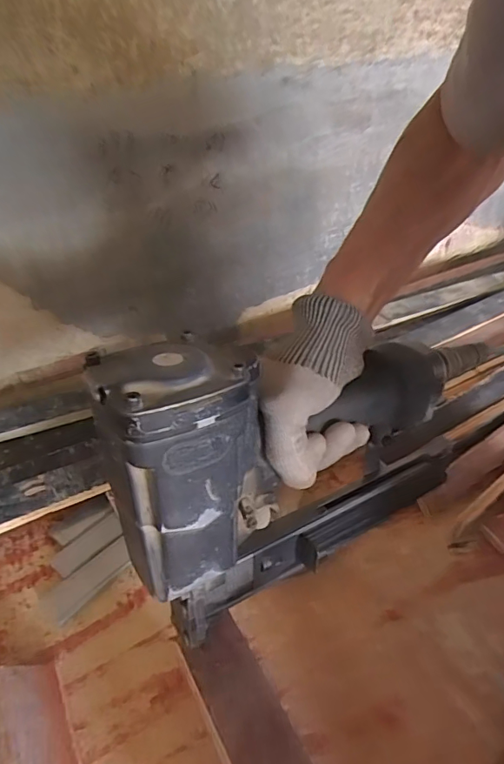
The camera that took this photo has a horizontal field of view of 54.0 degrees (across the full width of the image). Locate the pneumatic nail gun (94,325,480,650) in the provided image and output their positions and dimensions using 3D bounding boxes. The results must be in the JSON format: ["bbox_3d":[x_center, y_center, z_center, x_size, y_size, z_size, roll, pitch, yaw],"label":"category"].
[{"bbox_3d":[0.056,0.041,0.371,0.326,0.229,0.070,-24,46,-27],"label":"pneumatic nail gun"}]

